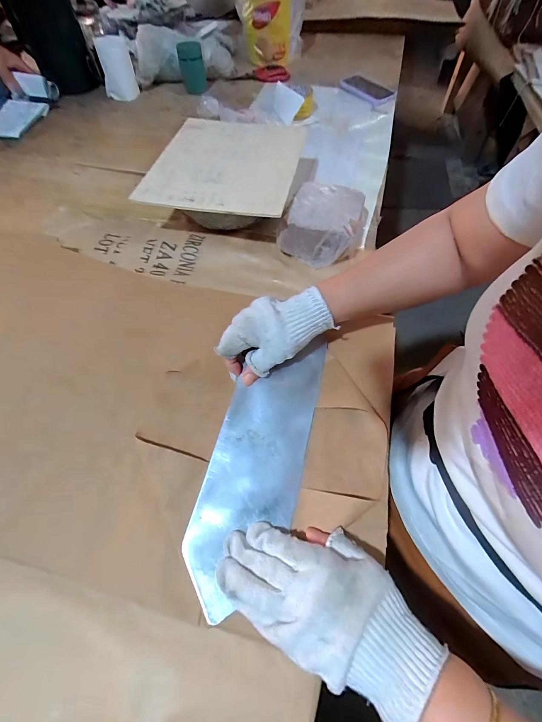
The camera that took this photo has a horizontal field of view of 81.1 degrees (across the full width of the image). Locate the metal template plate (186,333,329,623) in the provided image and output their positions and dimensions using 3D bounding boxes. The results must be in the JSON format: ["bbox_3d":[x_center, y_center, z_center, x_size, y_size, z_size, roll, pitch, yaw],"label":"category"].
[{"bbox_3d":[-0.012,0.099,0.344,0.097,0.005,0.282,13,62,5],"label":"metal template plate"}]

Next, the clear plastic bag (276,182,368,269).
[{"bbox_3d":[0.091,-0.239,0.527,0.120,0.056,0.163,21,63,12],"label":"clear plastic bag"}]

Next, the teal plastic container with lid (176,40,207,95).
[{"bbox_3d":[-0.227,-0.844,0.912,0.072,0.095,0.070,-9,60,-5],"label":"teal plastic container with lid"}]

